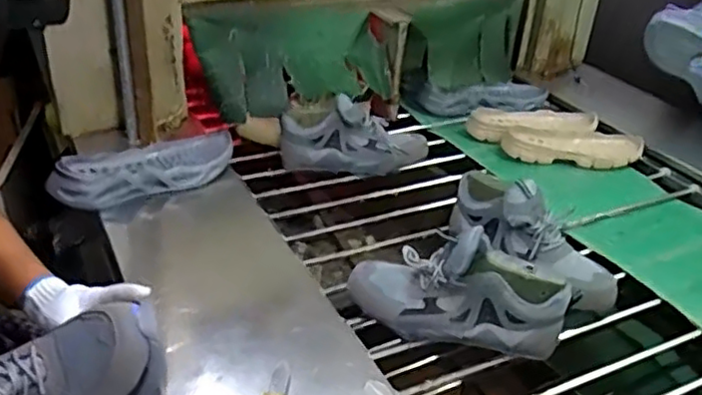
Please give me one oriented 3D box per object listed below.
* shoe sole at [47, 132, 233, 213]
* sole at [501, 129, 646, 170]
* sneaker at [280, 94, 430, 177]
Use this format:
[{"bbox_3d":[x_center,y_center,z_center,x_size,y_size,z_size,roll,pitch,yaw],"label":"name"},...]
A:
[{"bbox_3d":[-0.358,-0.052,1.142,0.323,0.054,0.142,-18,37,-38],"label":"shoe sole"},{"bbox_3d":[0.472,-0.107,1.385,0.294,0.057,0.104,5,31,1],"label":"sole"},{"bbox_3d":[0.011,-0.117,1.272,0.291,0.123,0.103,0,31,-7],"label":"sneaker"}]

